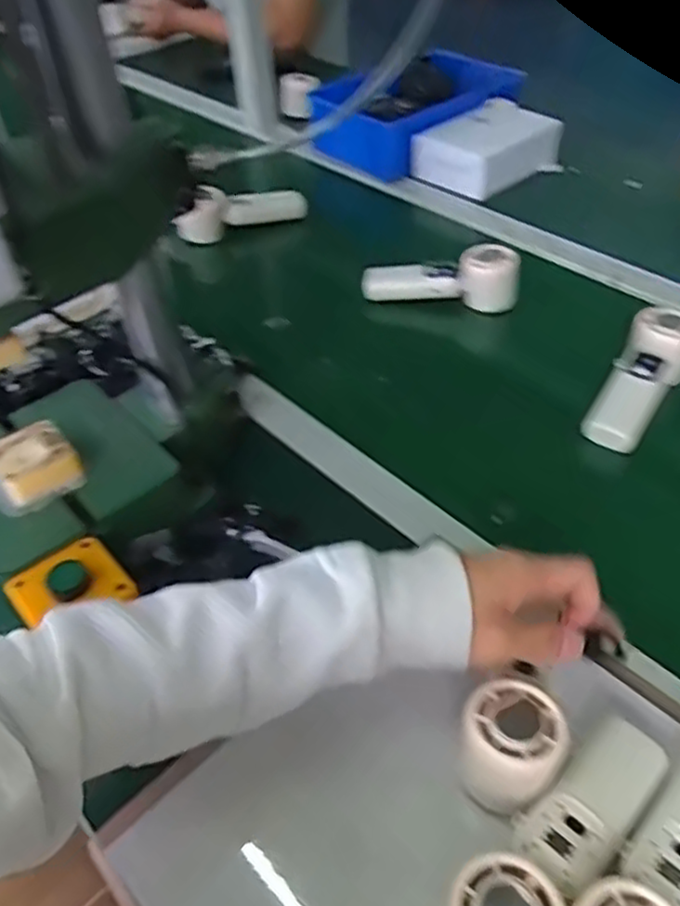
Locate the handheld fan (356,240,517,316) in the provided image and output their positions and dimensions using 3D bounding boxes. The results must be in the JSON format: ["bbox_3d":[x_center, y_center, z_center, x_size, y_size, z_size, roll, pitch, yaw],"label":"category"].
[{"bbox_3d":[0.115,-0.201,0.792,0.176,0.055,0.050,0,45,5],"label":"handheld fan"}]

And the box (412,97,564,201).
[{"bbox_3d":[0.207,-0.436,1.014,0.191,0.072,0.124,-31,51,-24],"label":"box"}]

